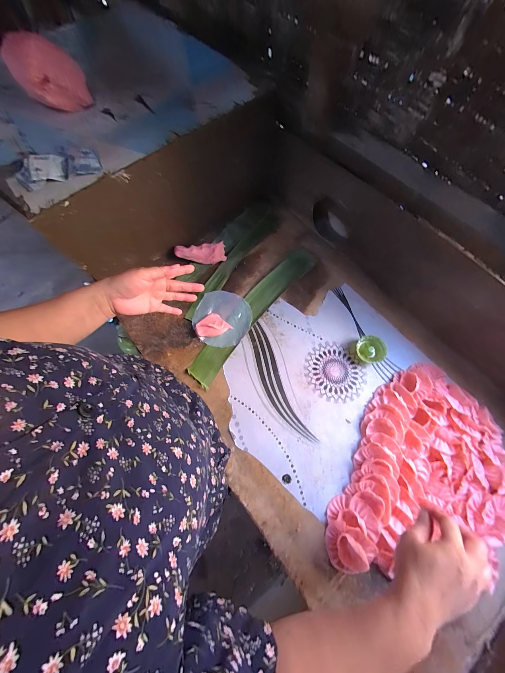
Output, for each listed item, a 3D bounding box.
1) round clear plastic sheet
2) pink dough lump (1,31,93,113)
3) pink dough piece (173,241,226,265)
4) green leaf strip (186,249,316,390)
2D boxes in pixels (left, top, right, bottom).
[{"bbox_3d":[-0.073,-0.043,0.575,0.138,0.009,0.140,-1,71,2],"label":"round clear plastic sheet"},{"bbox_3d":[-0.388,-0.501,0.453,0.115,0.090,0.124,-35,73,-9],"label":"pink dough lump"},{"bbox_3d":[-0.134,-0.214,0.617,0.129,0.039,0.043,-1,71,2],"label":"pink dough piece"},{"bbox_3d":[0.002,-0.064,0.573,0.077,0.009,0.414,38,77,13],"label":"green leaf strip"}]

